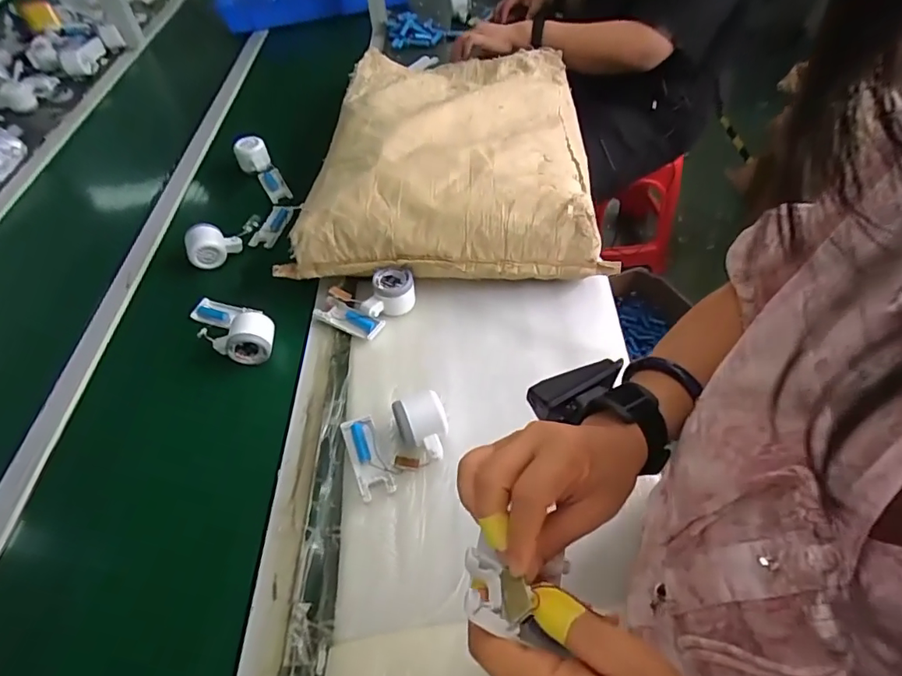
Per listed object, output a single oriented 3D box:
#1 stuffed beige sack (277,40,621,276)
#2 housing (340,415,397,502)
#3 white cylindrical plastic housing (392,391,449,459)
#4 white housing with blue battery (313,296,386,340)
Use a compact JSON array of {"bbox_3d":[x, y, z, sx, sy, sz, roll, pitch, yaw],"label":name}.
[{"bbox_3d":[-0.006,-0.371,0.913,0.471,0.115,0.638,-2,51,2],"label":"stuffed beige sack"},{"bbox_3d":[-0.100,0.141,0.616,0.038,0.014,0.102,-19,52,-11],"label":"housing"},{"bbox_3d":[-0.033,0.106,0.613,0.059,0.043,0.076,-15,52,-8],"label":"white cylindrical plastic housing"},{"bbox_3d":[-0.146,-0.026,0.750,0.104,0.026,0.037,19,55,18],"label":"white housing with blue battery"}]

